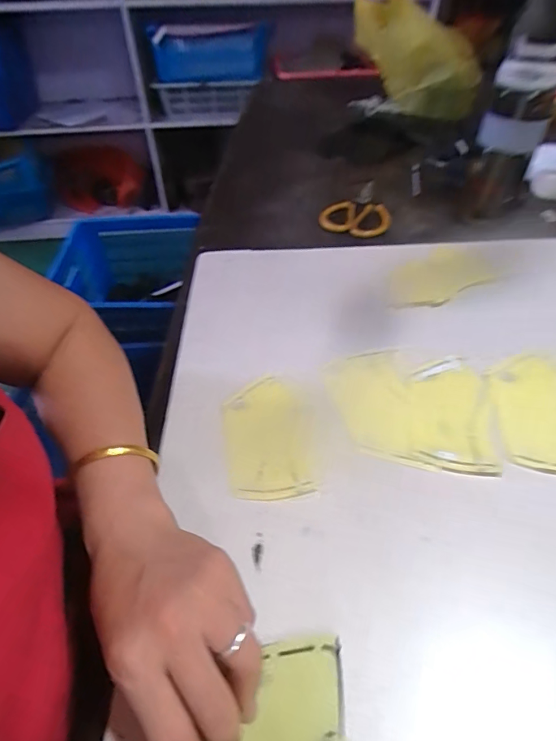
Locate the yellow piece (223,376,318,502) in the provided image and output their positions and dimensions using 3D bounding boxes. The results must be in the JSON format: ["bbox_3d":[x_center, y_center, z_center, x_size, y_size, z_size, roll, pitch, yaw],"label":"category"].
[{"bbox_3d":[-0.008,0.056,0.393,0.079,0.004,0.128,-5,45,-3],"label":"yellow piece"}]

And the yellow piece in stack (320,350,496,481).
[{"bbox_3d":[0.121,0.032,0.414,0.149,0.005,0.132,6,45,9],"label":"yellow piece in stack"}]

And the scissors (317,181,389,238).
[{"bbox_3d":[0.132,-0.275,0.716,0.105,0.019,0.192,8,46,10],"label":"scissors"}]

